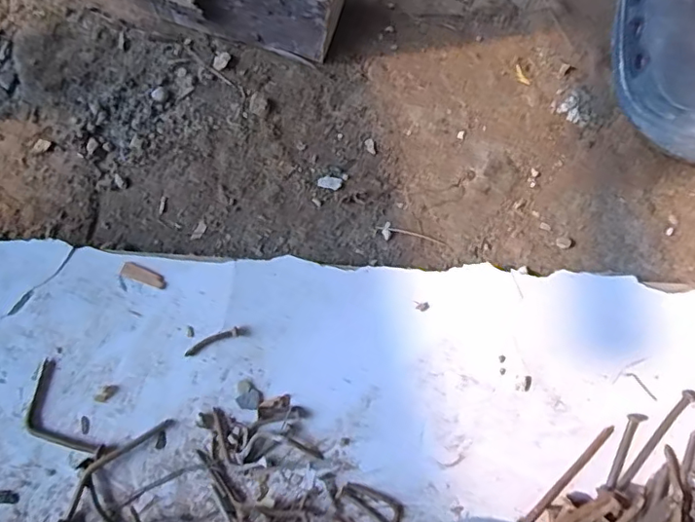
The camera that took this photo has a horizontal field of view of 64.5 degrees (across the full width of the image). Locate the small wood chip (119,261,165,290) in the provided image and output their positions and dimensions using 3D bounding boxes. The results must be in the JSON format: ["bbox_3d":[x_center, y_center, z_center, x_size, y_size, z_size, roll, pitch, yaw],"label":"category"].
[{"bbox_3d":[-0.114,0.008,0.308,0.026,0.004,0.009,20,73,5],"label":"small wood chip"}]

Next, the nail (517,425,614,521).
[{"bbox_3d":[0.118,0.115,0.295,0.075,0.005,0.006,-41,78,-13],"label":"nail"}]

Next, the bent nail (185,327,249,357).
[{"bbox_3d":[-0.072,0.043,0.303,0.036,0.004,0.006,-19,74,-7],"label":"bent nail"}]

